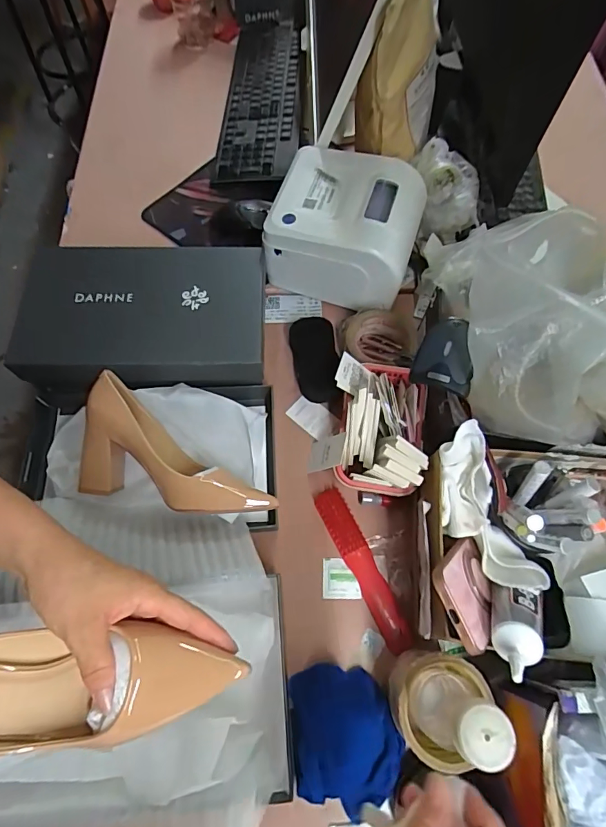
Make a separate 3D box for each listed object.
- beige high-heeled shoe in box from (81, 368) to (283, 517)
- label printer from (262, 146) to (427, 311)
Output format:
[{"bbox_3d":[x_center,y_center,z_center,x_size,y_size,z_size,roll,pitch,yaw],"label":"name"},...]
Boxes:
[{"bbox_3d":[-0.167,0.077,0.509,0.244,0.091,0.113,35,71,13],"label":"beige high-heeled shoe in box"},{"bbox_3d":[0.061,-0.259,0.624,0.187,0.131,0.172,18,68,7],"label":"label printer"}]

